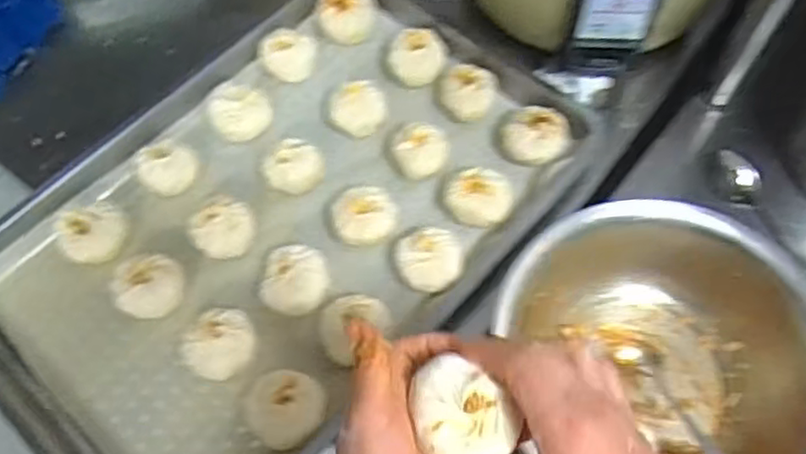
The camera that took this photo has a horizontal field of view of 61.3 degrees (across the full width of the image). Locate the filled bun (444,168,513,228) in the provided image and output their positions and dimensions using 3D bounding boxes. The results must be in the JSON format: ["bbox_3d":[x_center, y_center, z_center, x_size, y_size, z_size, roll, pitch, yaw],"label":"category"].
[{"bbox_3d":[0.074,-0.030,0.672,0.056,0.027,0.060,-1,64,2],"label":"filled bun"}]

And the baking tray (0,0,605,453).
[{"bbox_3d":[-0.120,-0.008,0.682,0.388,0.060,0.576,37,71,18],"label":"baking tray"}]

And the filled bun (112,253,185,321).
[{"bbox_3d":[-0.242,0.056,0.648,0.064,0.045,0.062,-1,64,2],"label":"filled bun"}]

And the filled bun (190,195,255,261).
[{"bbox_3d":[-0.175,0.003,0.667,0.053,0.041,0.057,-1,64,2],"label":"filled bun"}]

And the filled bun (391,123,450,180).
[{"bbox_3d":[0.018,-0.078,0.696,0.055,0.034,0.049,-6,64,-1],"label":"filled bun"}]

